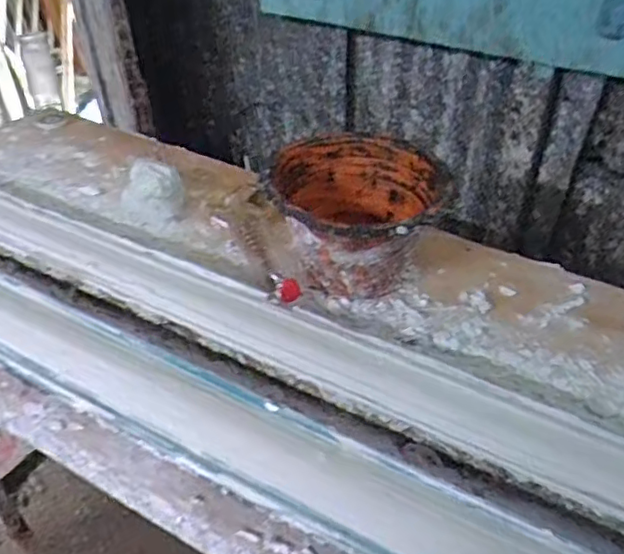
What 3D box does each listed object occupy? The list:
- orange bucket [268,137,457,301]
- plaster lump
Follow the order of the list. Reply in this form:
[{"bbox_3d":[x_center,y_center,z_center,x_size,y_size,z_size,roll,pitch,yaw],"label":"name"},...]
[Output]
[{"bbox_3d":[0.068,-0.077,0.908,0.232,0.182,0.264,1,40,3],"label":"orange bucket"},{"bbox_3d":[-0.274,-0.148,1.060,0.105,0.058,0.128,-13,41,-15],"label":"plaster lump"}]

